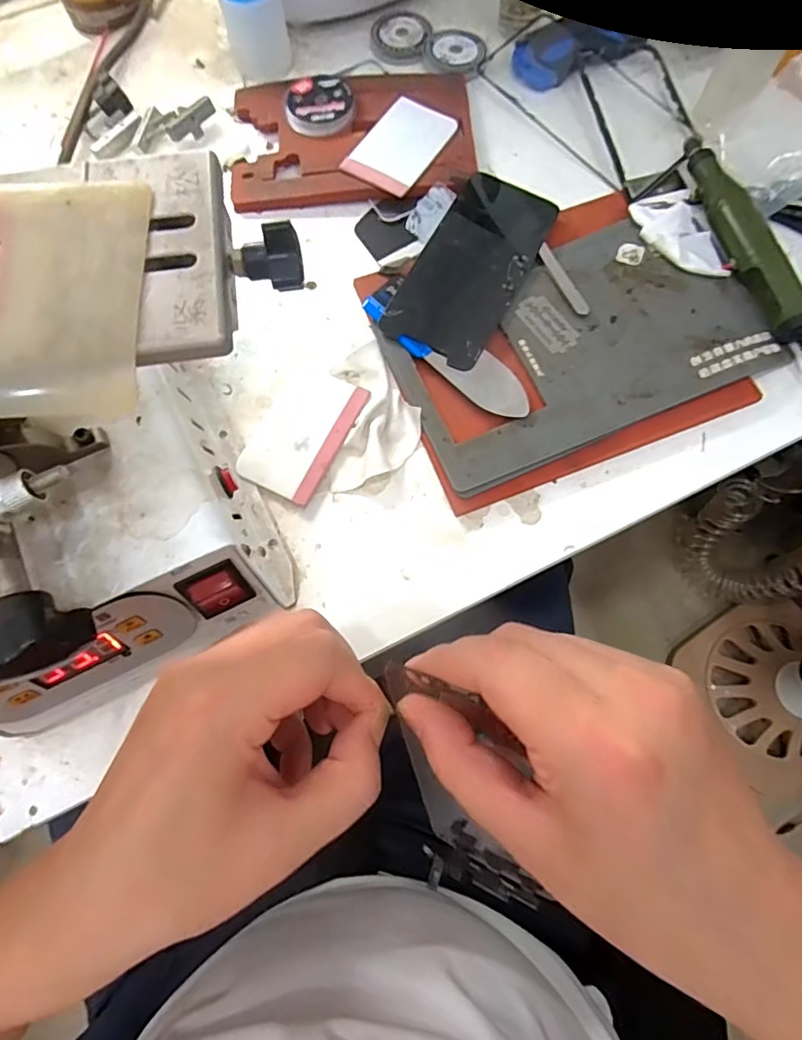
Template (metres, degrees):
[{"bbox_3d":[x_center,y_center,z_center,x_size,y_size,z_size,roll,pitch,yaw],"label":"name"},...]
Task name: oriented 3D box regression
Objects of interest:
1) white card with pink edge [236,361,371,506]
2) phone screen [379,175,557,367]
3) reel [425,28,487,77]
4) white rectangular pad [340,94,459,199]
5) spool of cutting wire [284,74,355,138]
[{"bbox_3d":[-0.058,-0.052,0.306,0.051,0.005,0.080,24,75,8],"label":"white card with pink edge"},{"bbox_3d":[0.045,-0.158,0.324,0.064,0.007,0.131,27,75,9],"label":"phone screen"},{"bbox_3d":[0.041,-0.353,0.387,0.044,0.004,0.046,0,75,1],"label":"reel"},{"bbox_3d":[0.001,-0.257,0.356,0.051,0.008,0.080,32,76,10],"label":"white rectangular pad"},{"bbox_3d":[-0.057,-0.291,0.364,0.046,0.012,0.048,0,73,1],"label":"spool of cutting wire"}]

